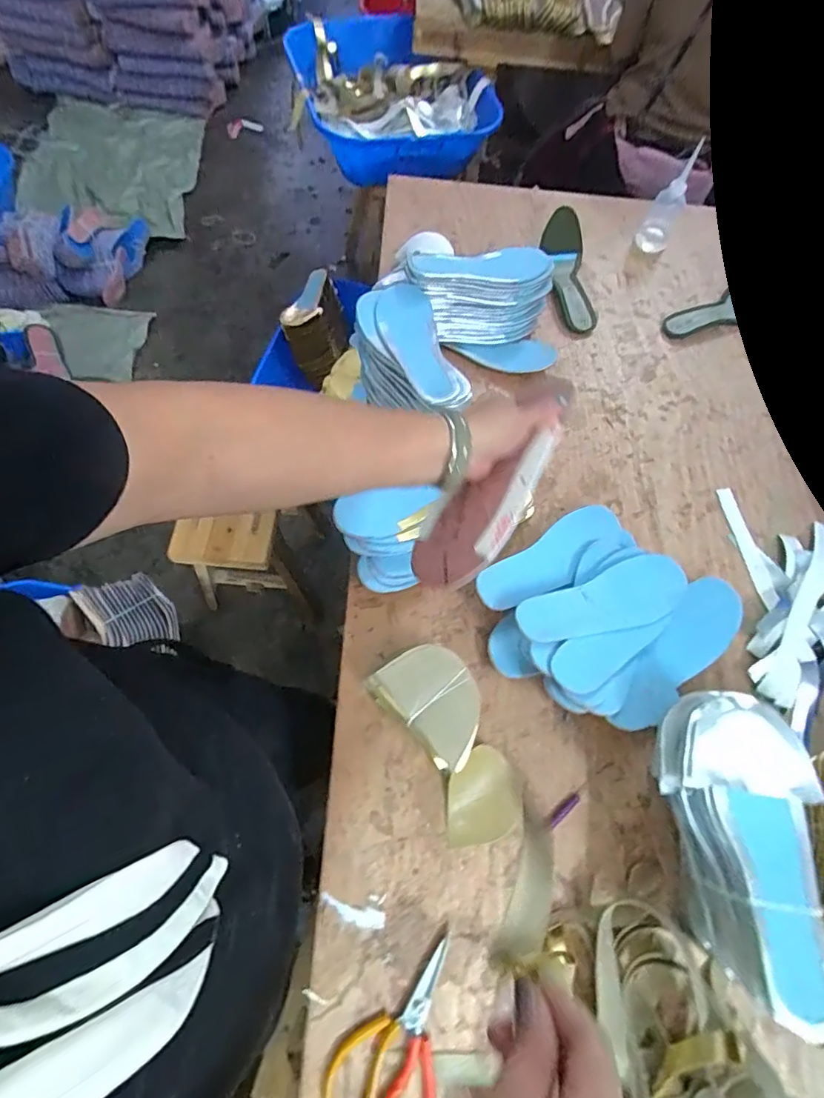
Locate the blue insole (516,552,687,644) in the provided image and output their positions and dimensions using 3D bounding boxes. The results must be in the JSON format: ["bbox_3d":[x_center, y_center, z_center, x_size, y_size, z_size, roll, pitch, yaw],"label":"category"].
[{"bbox_3d":[0.249,0.069,0.659,0.240,0.005,0.084,-19,64,-19],"label":"blue insole"}]

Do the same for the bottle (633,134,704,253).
[{"bbox_3d":[0.495,-0.668,0.993,0.062,0.191,0.076,30,68,10],"label":"bottle"}]

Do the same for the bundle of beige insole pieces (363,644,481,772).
[{"bbox_3d":[0.029,0.184,0.636,0.141,0.076,0.098,43,69,14],"label":"bundle of beige insole pieces"}]

